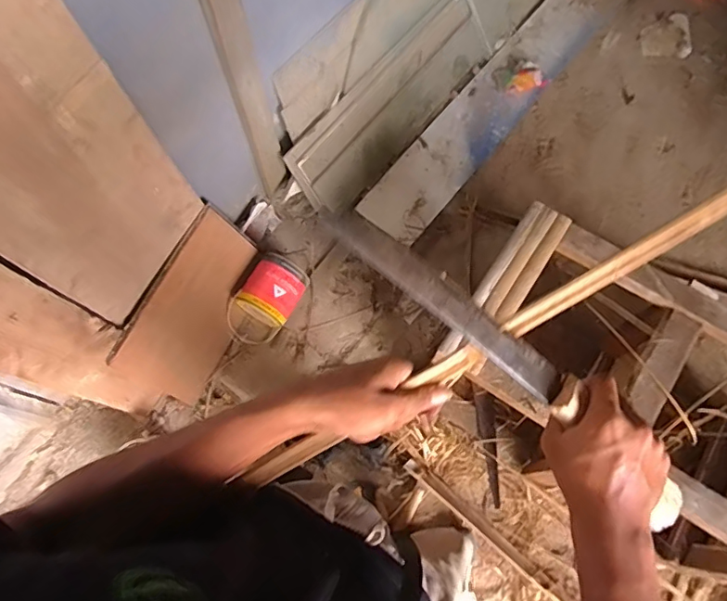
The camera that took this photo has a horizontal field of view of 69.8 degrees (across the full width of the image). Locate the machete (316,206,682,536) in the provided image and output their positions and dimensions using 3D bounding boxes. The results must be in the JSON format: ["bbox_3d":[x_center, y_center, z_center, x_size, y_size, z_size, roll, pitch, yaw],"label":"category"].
[{"bbox_3d":[0.125,0.052,0.428,0.388,0.021,0.044,39,73,-7],"label":"machete"}]

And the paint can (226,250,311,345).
[{"bbox_3d":[-0.273,0.001,1.475,0.160,0.148,0.243,30,72,11],"label":"paint can"}]

